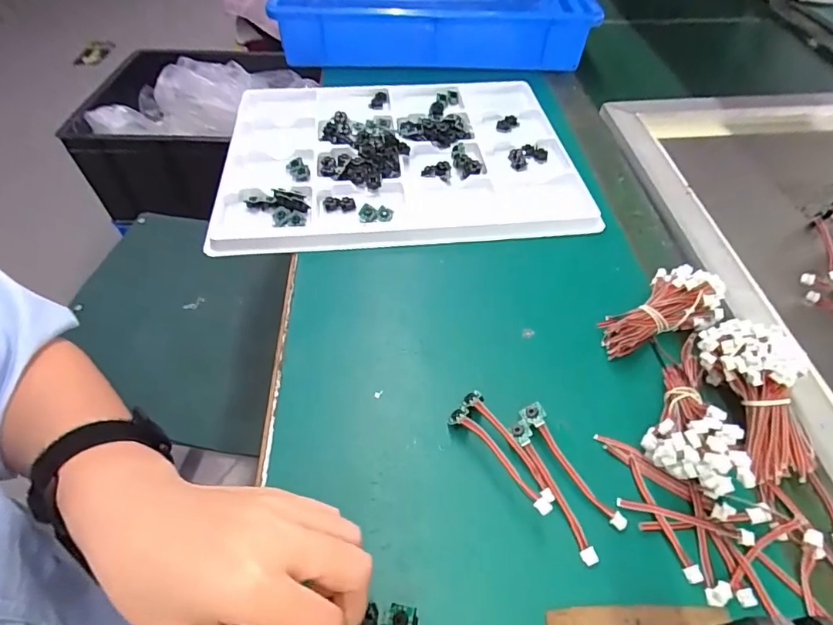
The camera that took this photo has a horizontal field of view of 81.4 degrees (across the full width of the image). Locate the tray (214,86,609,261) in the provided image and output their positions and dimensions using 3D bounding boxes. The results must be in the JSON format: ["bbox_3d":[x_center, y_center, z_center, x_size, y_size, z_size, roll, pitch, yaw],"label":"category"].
[{"bbox_3d":[-0.019,-0.180,0.527,0.352,0.022,0.291,-5,50,-4],"label":"tray"}]

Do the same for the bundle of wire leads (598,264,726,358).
[{"bbox_3d":[0.182,0.000,0.369,0.094,0.027,0.050,-30,55,-4],"label":"bundle of wire leads"}]

